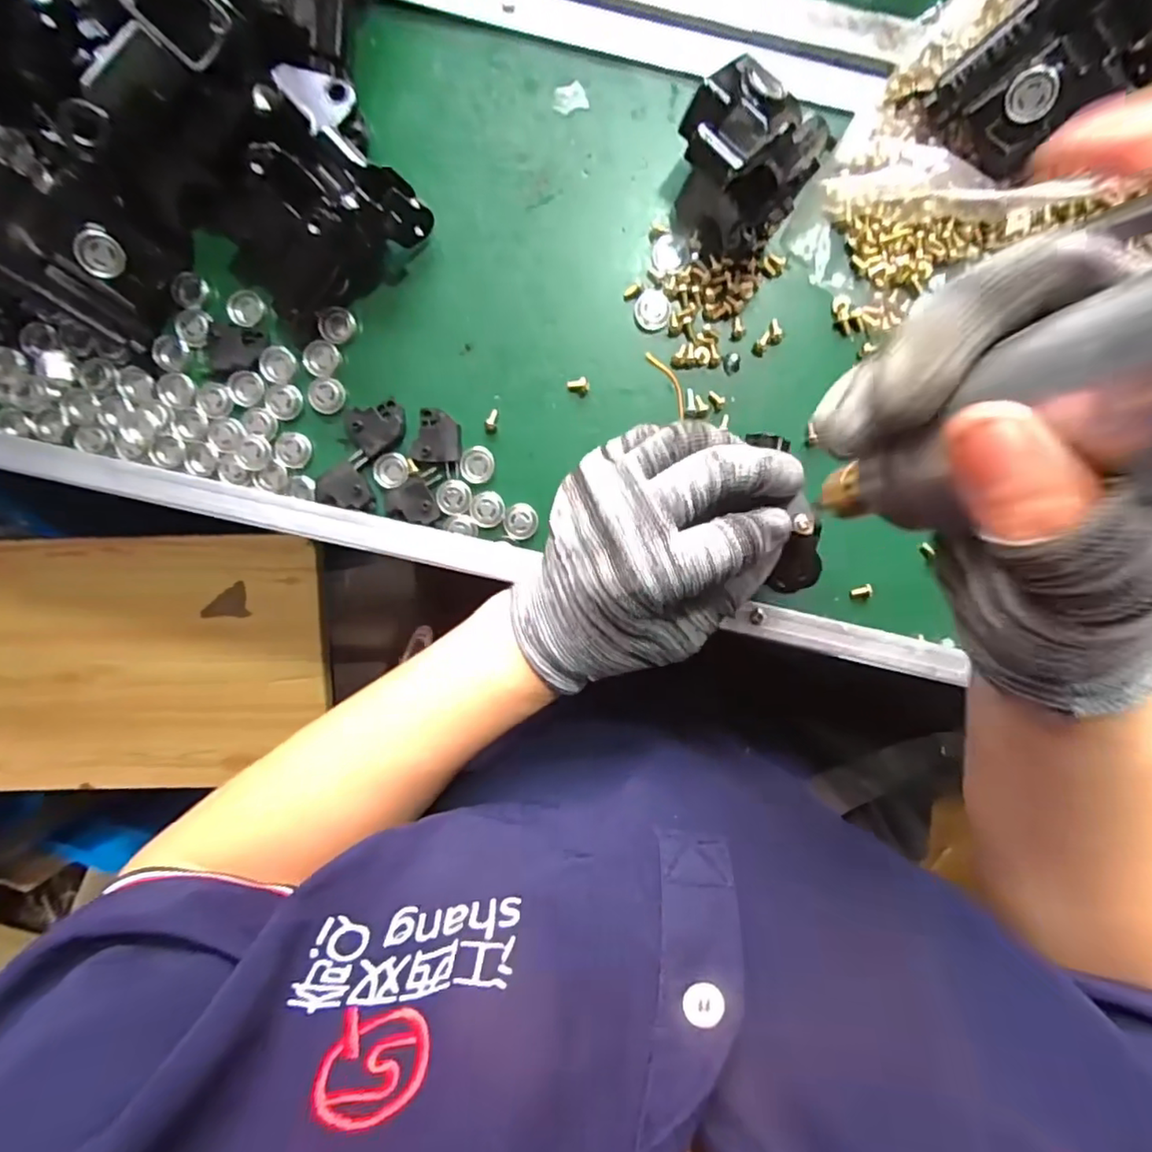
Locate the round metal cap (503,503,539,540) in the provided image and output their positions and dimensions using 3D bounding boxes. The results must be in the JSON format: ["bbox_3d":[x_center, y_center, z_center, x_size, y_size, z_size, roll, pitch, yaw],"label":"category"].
[{"bbox_3d":[-0.029,-0.029,0.325,0.017,0.005,0.019,13,96,-1],"label":"round metal cap"}]

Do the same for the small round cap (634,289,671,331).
[{"bbox_3d":[0.039,-0.136,0.314,0.018,0.004,0.020,-6,96,1],"label":"small round cap"}]

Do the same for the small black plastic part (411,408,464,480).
[{"bbox_3d":[-0.070,-0.069,0.318,0.024,0.007,0.031,14,96,-1],"label":"small black plastic part"}]

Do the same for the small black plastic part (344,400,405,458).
[{"bbox_3d":[-0.103,-0.075,0.316,0.030,0.009,0.025,-18,95,2],"label":"small black plastic part"}]

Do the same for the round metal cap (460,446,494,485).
[{"bbox_3d":[-0.051,-0.058,0.321,0.017,0.004,0.019,-5,96,1],"label":"round metal cap"}]

